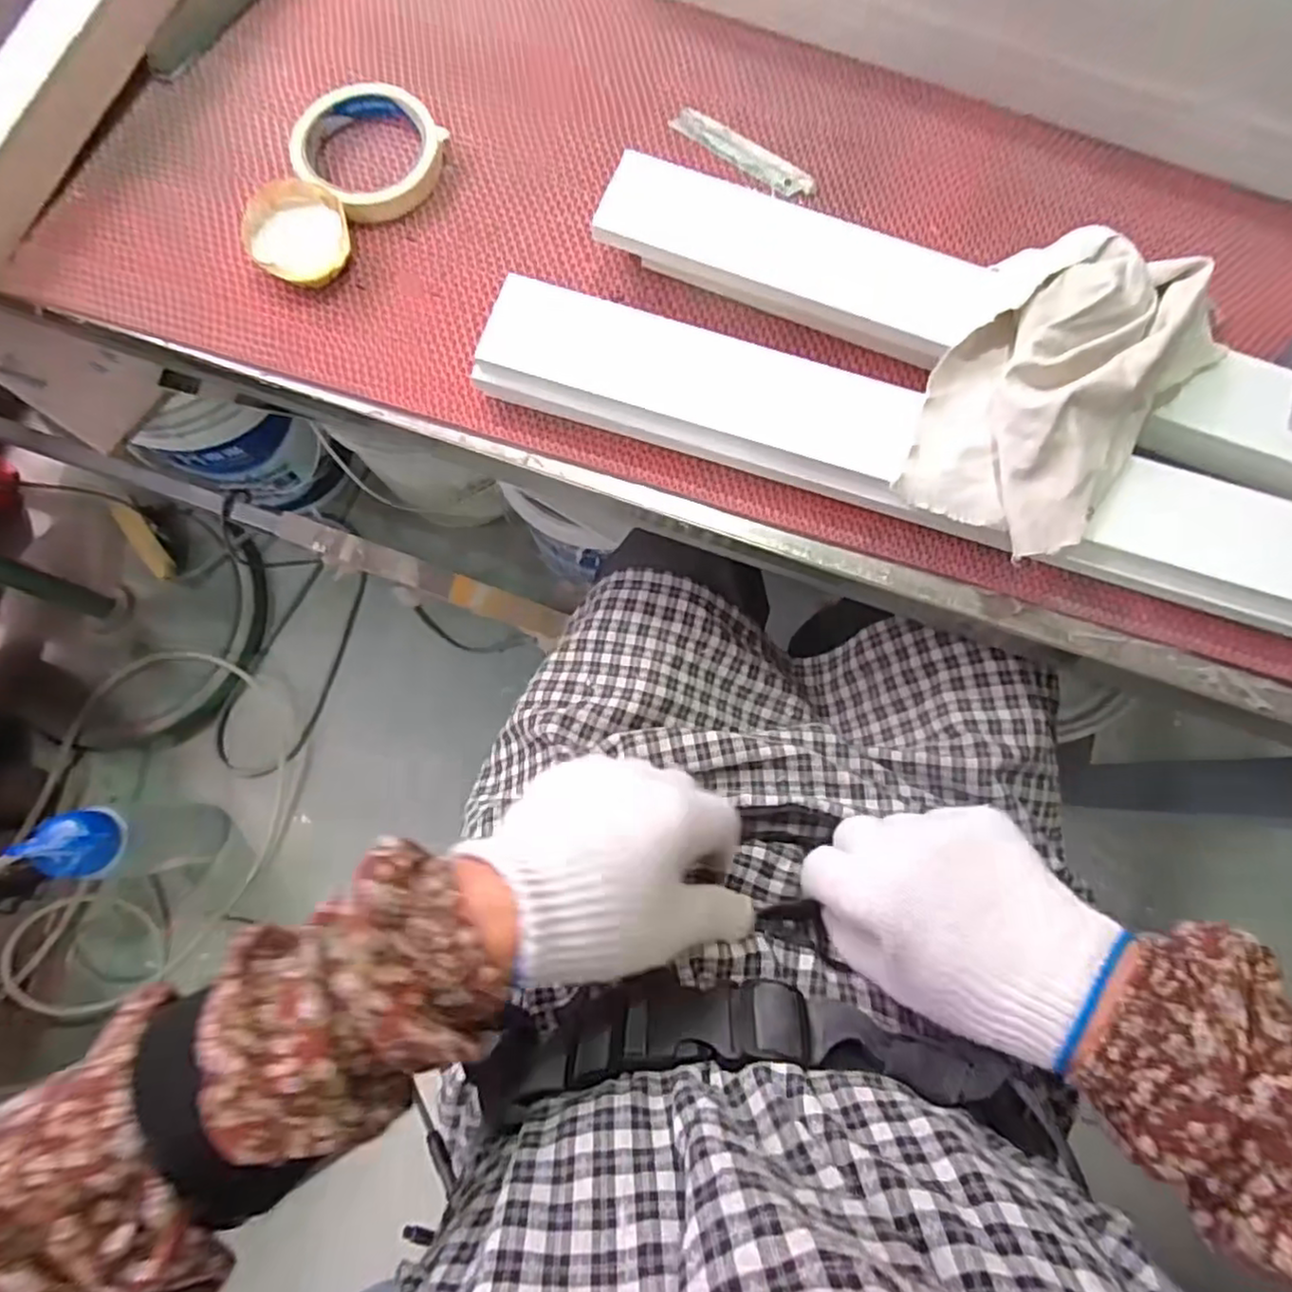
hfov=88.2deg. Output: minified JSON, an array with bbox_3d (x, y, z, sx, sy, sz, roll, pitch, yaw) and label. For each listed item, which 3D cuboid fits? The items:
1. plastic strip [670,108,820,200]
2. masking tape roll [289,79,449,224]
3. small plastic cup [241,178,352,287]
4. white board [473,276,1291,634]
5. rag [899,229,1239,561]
[{"bbox_3d":[0.068,-0.340,0.461,0.107,0.007,0.022,33,80,5],"label":"plastic strip"},{"bbox_3d":[-0.183,-0.329,0.441,0.091,0.019,0.088,0,78,-1],"label":"masking tape roll"},{"bbox_3d":[-0.221,-0.262,0.429,0.061,0.024,0.065,0,78,-1],"label":"small plastic cup"},{"bbox_3d":[0.255,-0.078,0.371,0.742,0.026,0.074,18,90,5],"label":"white board"},{"bbox_3d":[0.231,-0.141,0.366,0.129,0.044,0.179,30,79,5],"label":"rag"}]

